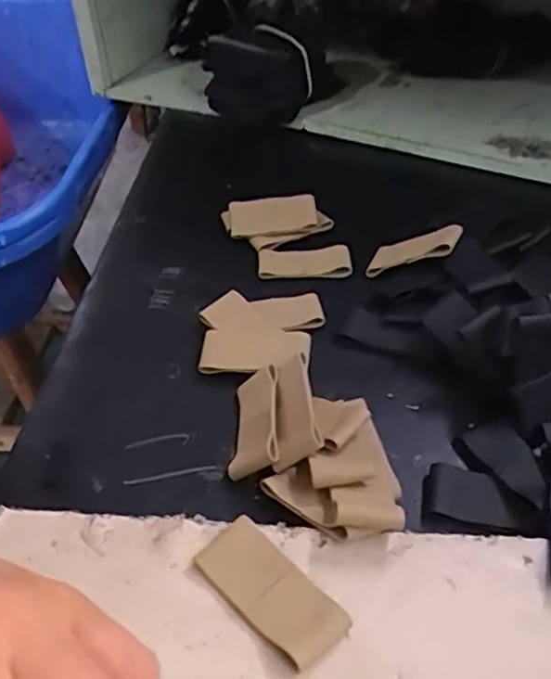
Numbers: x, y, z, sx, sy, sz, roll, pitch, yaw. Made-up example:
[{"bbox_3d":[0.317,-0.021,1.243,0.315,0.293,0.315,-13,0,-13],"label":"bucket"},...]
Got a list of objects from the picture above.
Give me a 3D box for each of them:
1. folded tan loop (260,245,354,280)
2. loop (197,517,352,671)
[{"bbox_3d":[0.019,-0.052,0.423,0.060,0.010,0.028,-3,44,-2],"label":"folded tan loop"},{"bbox_3d":[-0.002,0.096,0.243,0.027,0.007,0.059,-35,53,-30],"label":"loop"}]

